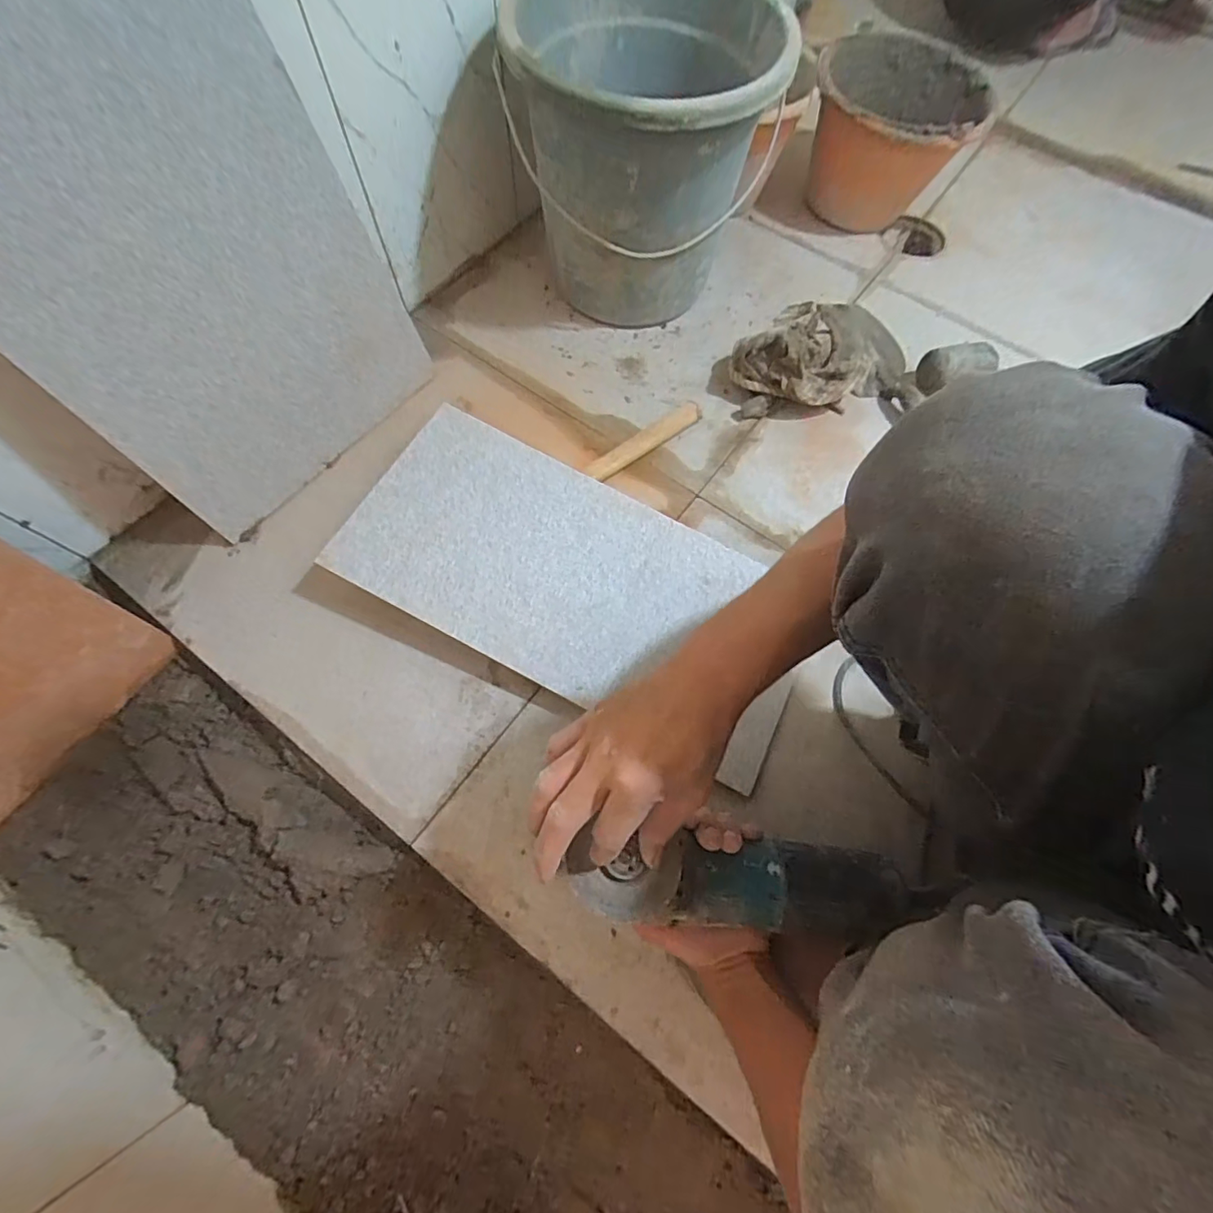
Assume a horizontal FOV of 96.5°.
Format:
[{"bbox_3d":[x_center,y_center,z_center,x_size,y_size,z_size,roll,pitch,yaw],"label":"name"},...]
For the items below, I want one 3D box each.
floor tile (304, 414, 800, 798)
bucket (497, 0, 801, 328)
[{"bbox_3d":[-0.024,-0.031,0.586,0.485,0.006,0.242,28,69,2],"label":"floor tile"},{"bbox_3d":[0.035,-0.552,0.685,0.281,0.294,0.318,7,68,0],"label":"bucket"}]

